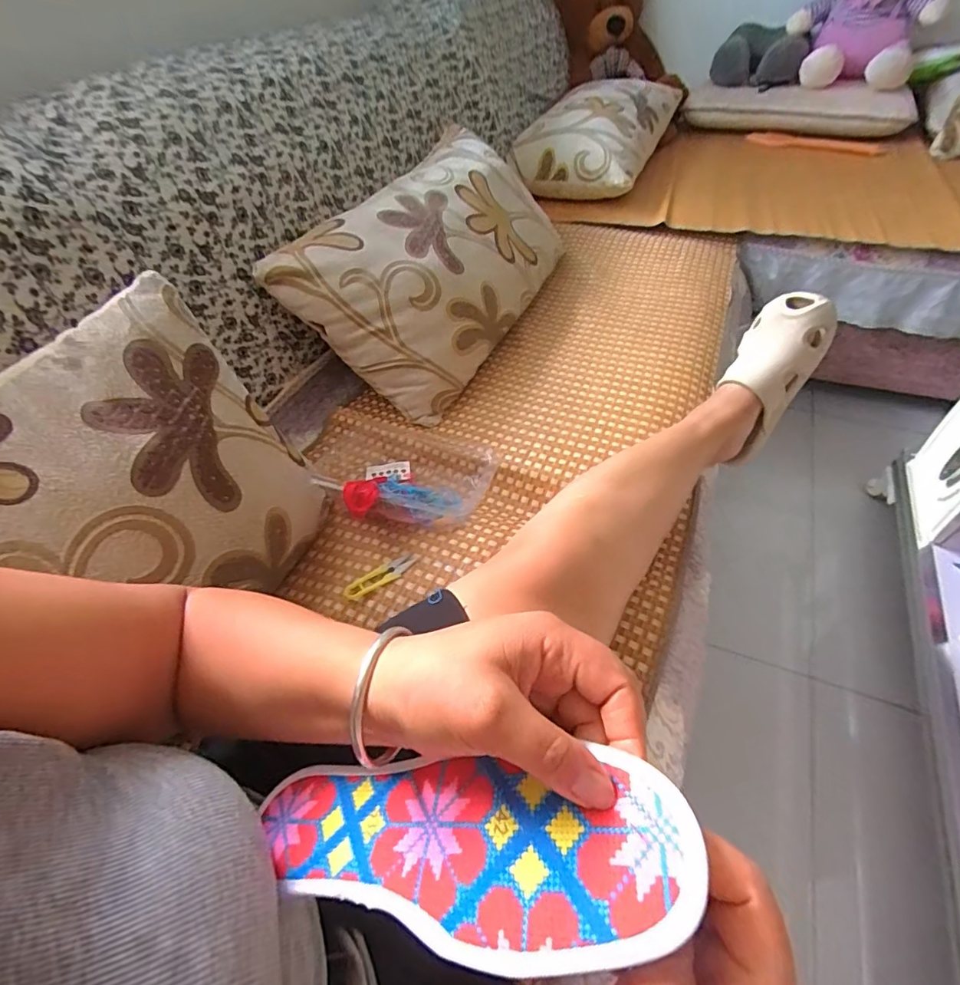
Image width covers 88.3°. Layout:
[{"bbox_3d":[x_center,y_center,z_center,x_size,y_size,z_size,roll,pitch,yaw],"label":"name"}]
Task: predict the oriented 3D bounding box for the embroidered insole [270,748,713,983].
[{"bbox_3d":[-0.024,0.163,0.230,0.240,0.006,0.069,-20,36,30],"label":"embroidered insole"}]

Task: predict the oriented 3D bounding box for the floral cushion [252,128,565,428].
[{"bbox_3d":[-0.059,-0.430,0.903,0.338,0.130,0.620,40,59,-11],"label":"floral cushion"}]

